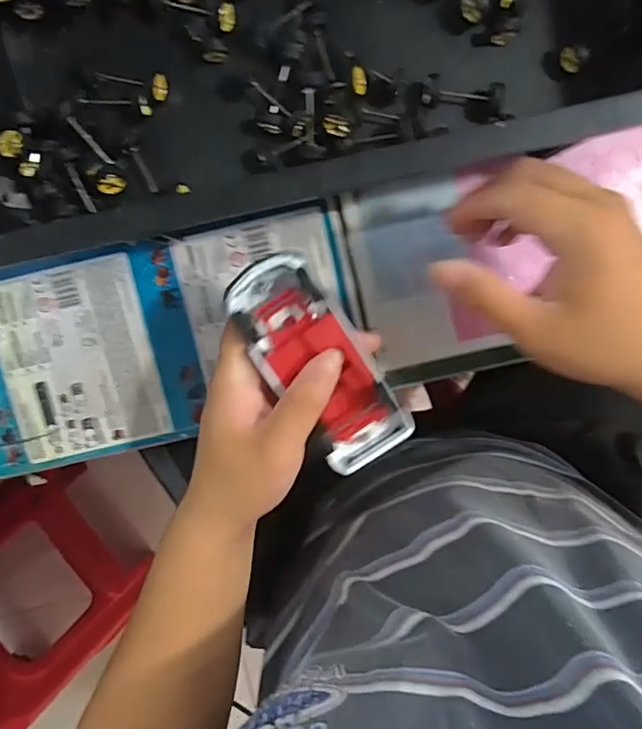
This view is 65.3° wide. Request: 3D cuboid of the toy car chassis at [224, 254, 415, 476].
[{"bbox_3d":[-0.002,0.001,0.291,0.053,0.023,0.131,-35,103,5],"label":"toy car chassis"}]

